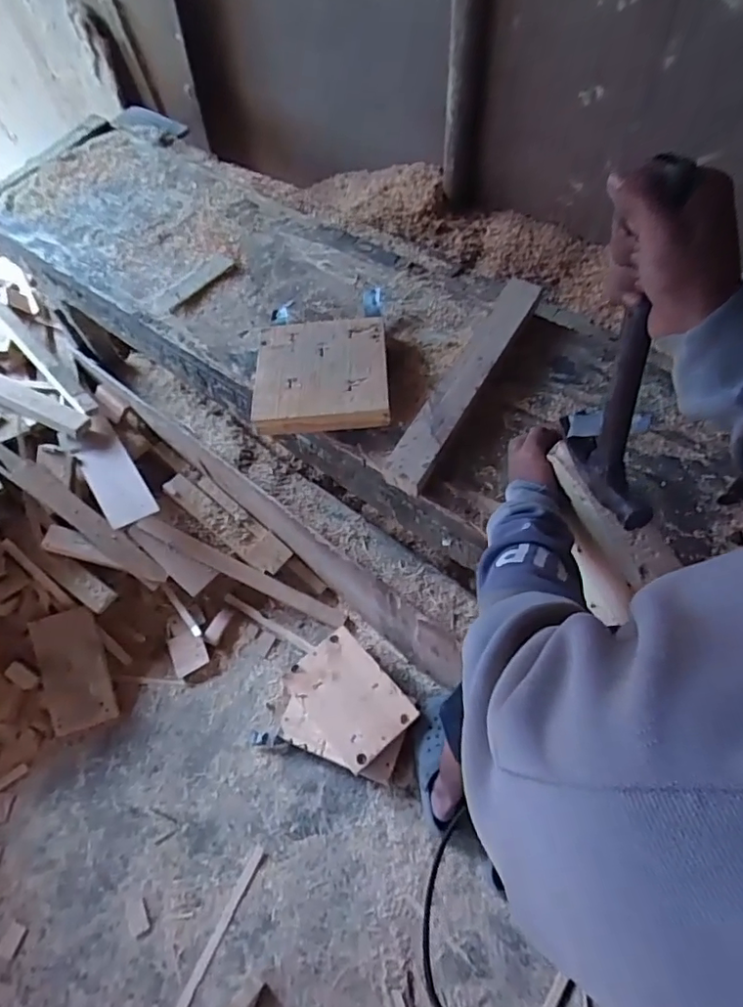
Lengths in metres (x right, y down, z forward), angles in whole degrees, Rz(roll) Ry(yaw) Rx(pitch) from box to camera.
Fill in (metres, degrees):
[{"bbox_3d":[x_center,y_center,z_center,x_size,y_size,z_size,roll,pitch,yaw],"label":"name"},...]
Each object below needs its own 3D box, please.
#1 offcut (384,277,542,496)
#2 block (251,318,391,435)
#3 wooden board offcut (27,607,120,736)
[{"bbox_3d":[0.150,-0.201,0.862,0.055,0.024,0.446,26,66,17],"label":"offcut"},{"bbox_3d":[-0.079,-0.204,0.888,0.204,0.044,0.194,-5,61,2],"label":"block"},{"bbox_3d":[-0.719,0.399,1.356,0.146,0.021,0.274,-17,84,-14],"label":"wooden board offcut"}]

